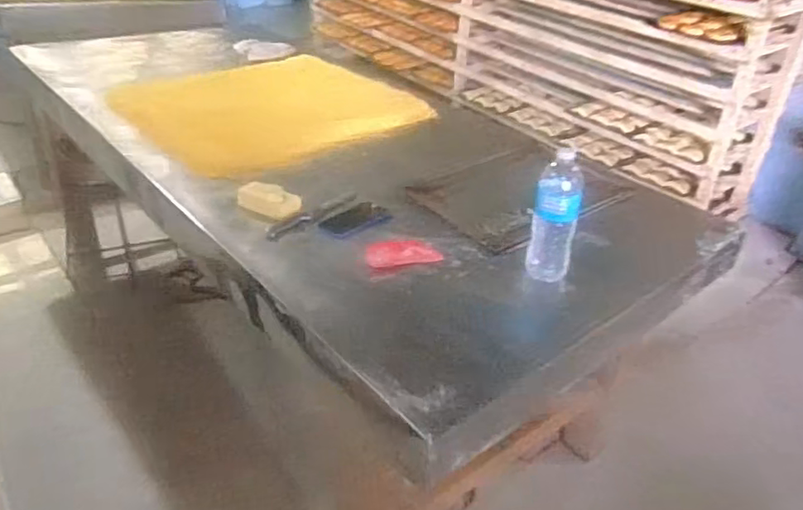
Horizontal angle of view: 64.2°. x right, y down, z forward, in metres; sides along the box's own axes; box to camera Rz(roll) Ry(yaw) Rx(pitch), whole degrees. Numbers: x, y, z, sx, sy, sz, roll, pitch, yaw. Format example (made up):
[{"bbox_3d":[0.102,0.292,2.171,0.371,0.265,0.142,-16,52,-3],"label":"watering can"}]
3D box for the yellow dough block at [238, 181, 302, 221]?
[{"bbox_3d":[-0.289,-0.122,1.405,0.145,0.055,0.052,15,35,19],"label":"yellow dough block"}]

